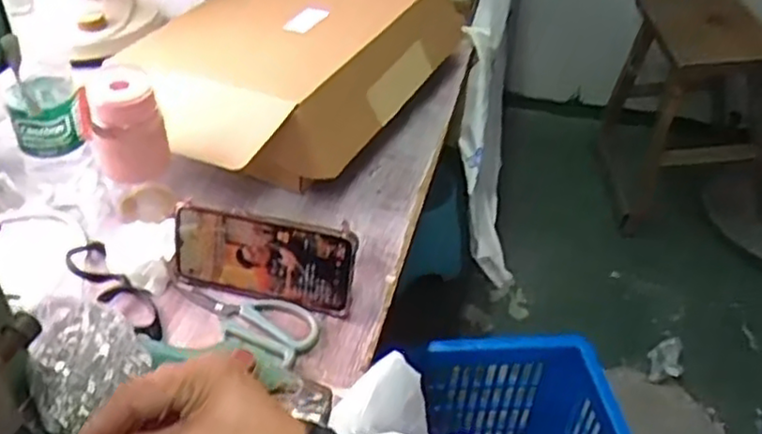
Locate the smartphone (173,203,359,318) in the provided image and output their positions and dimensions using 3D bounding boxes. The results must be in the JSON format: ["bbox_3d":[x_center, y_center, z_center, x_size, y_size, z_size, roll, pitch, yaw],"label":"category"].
[{"bbox_3d":[-0.105,0.035,0.629,0.164,0.078,0.008,12,24,8],"label":"smartphone"}]

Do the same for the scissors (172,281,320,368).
[{"bbox_3d":[-0.122,0.084,0.630,0.145,0.015,0.057,21,44,20],"label":"scissors"}]

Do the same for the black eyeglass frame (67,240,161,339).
[{"bbox_3d":[-0.244,0.060,0.637,0.039,0.021,0.150,-30,51,-32],"label":"black eyeglass frame"}]

